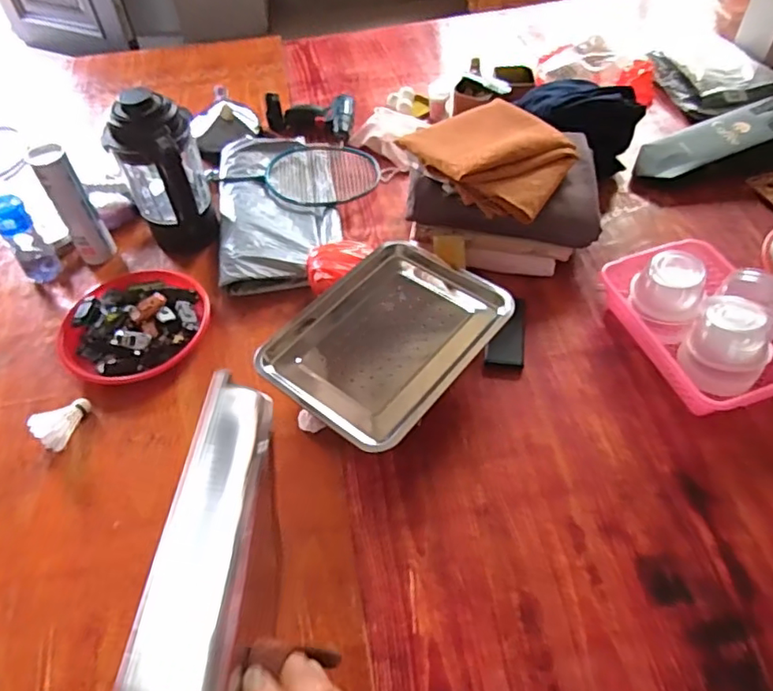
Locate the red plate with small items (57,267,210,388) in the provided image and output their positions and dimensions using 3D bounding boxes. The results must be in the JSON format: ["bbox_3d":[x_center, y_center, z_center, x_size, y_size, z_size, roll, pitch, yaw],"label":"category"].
[{"bbox_3d":[-0.437,-0.043,1.017,0.239,0.048,0.237,-2,52,2],"label":"red plate with small items"}]

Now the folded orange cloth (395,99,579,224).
[{"bbox_3d":[0.193,-0.333,1.026,0.242,0.069,0.257,-32,57,-21],"label":"folded orange cloth"}]

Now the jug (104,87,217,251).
[{"bbox_3d":[-0.401,-0.299,1.079,0.141,0.282,0.141,-21,54,-12],"label":"jug"}]

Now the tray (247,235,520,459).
[{"bbox_3d":[0.001,-0.012,0.898,0.266,0.042,0.336,32,61,25],"label":"tray"}]

